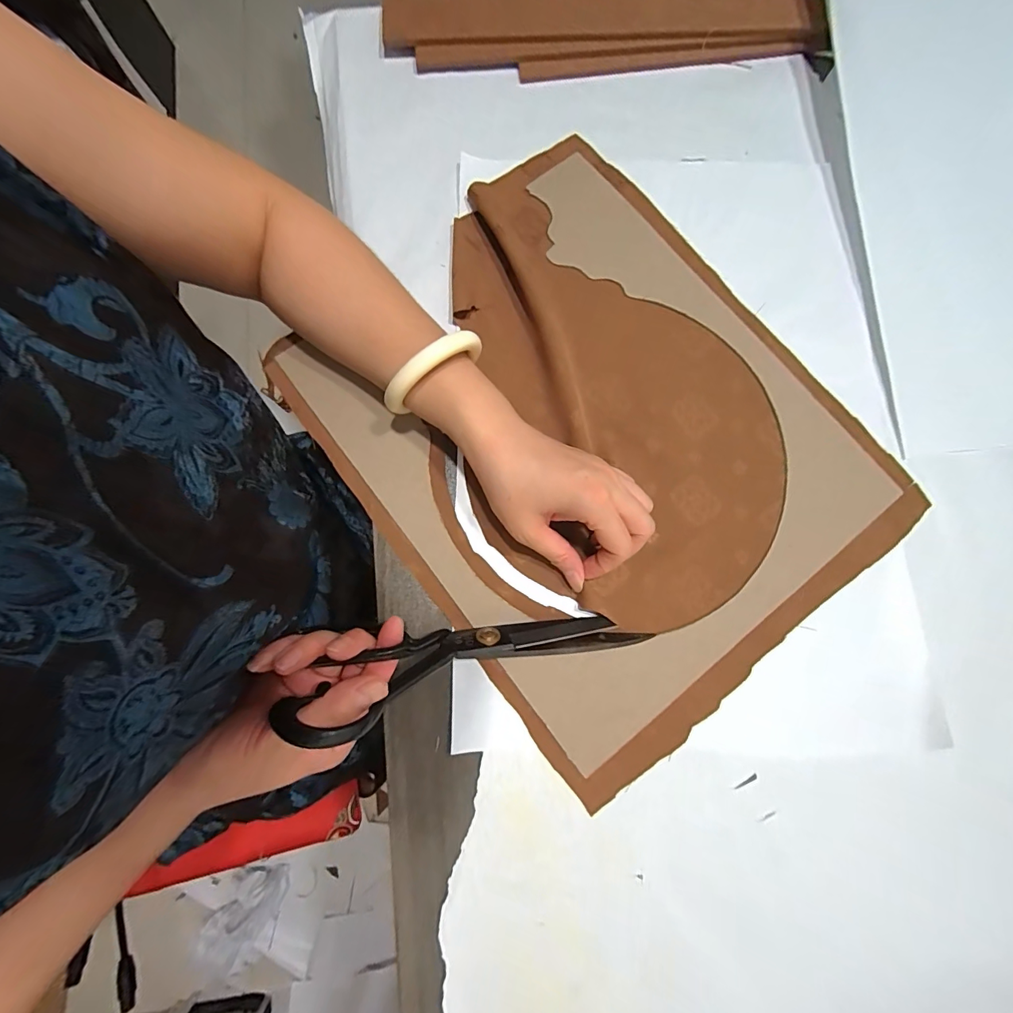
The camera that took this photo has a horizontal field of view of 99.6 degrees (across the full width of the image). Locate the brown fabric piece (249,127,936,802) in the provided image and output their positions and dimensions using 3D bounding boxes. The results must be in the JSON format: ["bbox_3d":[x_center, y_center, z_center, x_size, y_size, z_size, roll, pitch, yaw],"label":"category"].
[{"bbox_3d":[0.067,-0.066,0.345,0.357,0.014,0.430,-37,82,-7],"label":"brown fabric piece"}]

